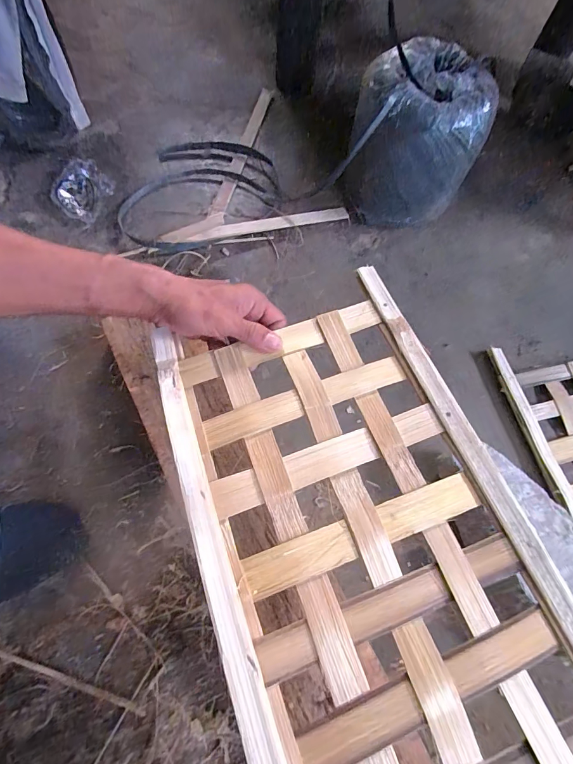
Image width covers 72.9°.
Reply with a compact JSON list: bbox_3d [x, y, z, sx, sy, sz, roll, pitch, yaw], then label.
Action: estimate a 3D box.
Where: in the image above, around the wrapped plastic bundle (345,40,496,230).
[{"bbox_3d":[0.189,-0.359,0.591,0.183,0.190,0.155,6,66,0],"label":"wrapped plastic bundle"}]

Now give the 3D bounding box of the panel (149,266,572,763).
[{"bbox_3d":[0.050,0.101,0.287,0.227,0.025,0.373,-18,68,-11],"label":"panel"}]

